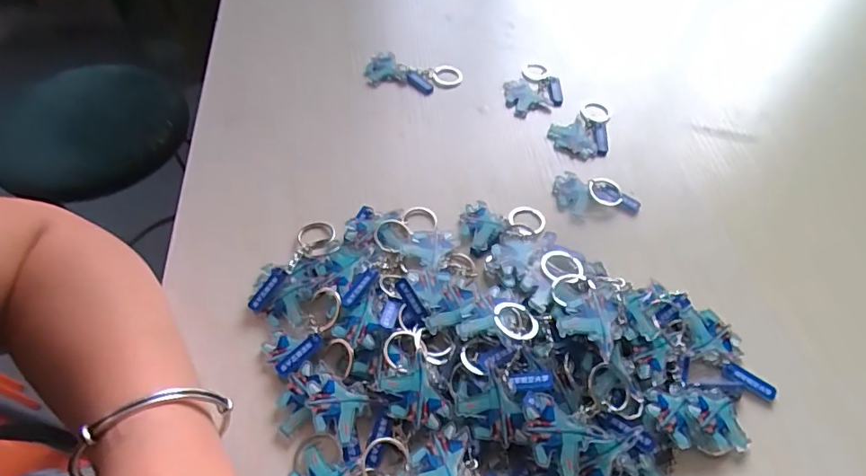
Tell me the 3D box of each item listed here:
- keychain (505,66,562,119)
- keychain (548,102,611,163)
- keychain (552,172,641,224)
[{"bbox_3d":[0.085,-0.130,0.435,0.054,0.009,0.051,-20,58,-16],"label":"keychain"},{"bbox_3d":[0.124,-0.091,0.408,0.047,0.006,0.066,25,58,14],"label":"keychain"},{"bbox_3d":[0.119,-0.032,0.364,0.060,0.010,0.036,5,55,1],"label":"keychain"}]

